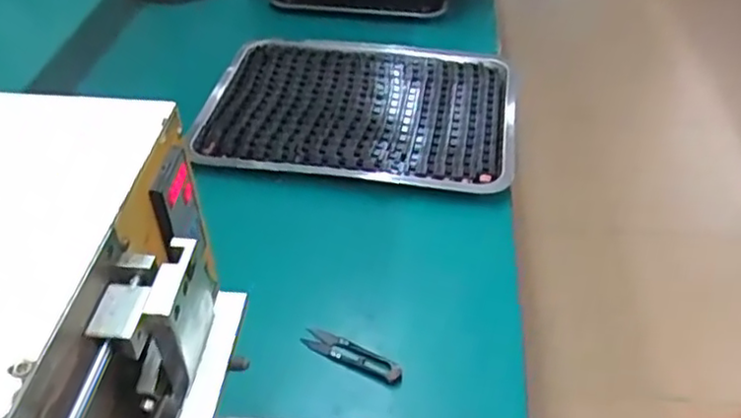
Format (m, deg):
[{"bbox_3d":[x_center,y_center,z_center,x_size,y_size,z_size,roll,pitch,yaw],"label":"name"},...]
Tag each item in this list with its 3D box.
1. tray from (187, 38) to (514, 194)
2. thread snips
[{"bbox_3d":[-0.016,-0.138,0.863,0.387,0.023,0.286,7,43,7],"label":"tray"},{"bbox_3d":[-0.017,0.131,0.602,0.094,0.014,0.018,20,46,19],"label":"thread snips"}]

